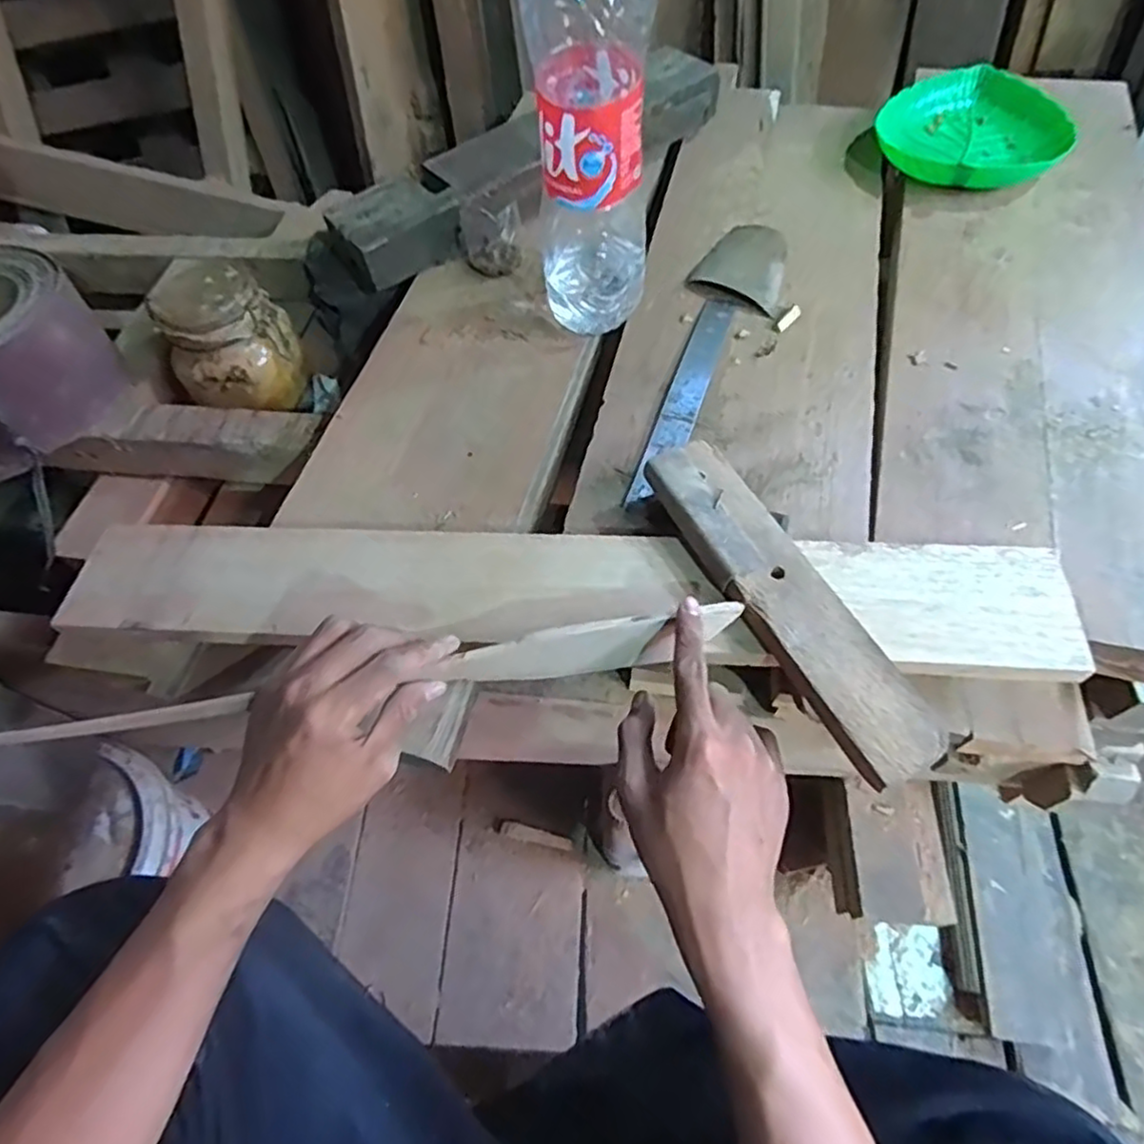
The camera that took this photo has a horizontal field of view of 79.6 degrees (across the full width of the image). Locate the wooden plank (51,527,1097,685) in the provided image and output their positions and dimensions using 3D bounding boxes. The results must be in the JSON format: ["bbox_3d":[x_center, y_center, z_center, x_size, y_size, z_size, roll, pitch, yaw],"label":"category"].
[{"bbox_3d":[-0.021,0.014,0.450,0.646,0.015,0.089,2,58,6],"label":"wooden plank"}]

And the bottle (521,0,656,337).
[{"bbox_3d":[0.012,-0.316,0.494,0.083,0.307,0.086,-4,58,2],"label":"bottle"}]

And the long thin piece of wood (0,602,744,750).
[{"bbox_3d":[-0.119,0.065,0.395,0.435,0.033,0.018,-9,58,-3],"label":"long thin piece of wood"}]

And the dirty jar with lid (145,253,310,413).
[{"bbox_3d":[-0.340,-0.227,0.681,0.121,0.110,0.099,-23,59,-9],"label":"dirty jar with lid"}]

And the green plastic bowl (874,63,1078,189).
[{"bbox_3d":[0.413,-0.455,0.711,0.180,0.041,0.180,9,59,10],"label":"green plastic bowl"}]

